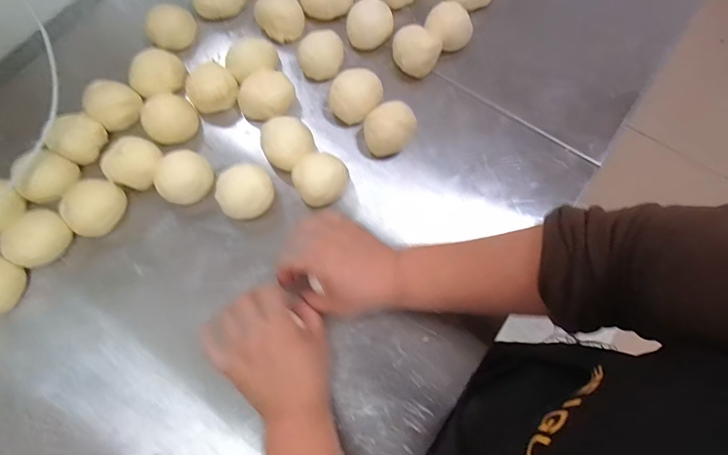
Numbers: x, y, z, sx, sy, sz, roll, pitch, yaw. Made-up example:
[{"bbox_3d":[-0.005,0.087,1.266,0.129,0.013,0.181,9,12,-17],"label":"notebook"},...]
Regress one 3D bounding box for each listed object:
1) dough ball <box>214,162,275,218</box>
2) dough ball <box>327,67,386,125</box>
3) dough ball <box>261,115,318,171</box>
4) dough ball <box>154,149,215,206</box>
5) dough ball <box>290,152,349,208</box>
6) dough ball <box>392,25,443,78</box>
[{"bbox_3d":[-0.129,-0.036,0.454,0.058,0.042,0.052,-27,72,-8],"label":"dough ball"},{"bbox_3d":[-0.011,-0.155,0.490,0.057,0.046,0.054,0,70,1],"label":"dough ball"},{"bbox_3d":[-0.086,-0.095,0.476,0.056,0.037,0.058,0,70,1],"label":"dough ball"},{"bbox_3d":[-0.200,-0.056,0.461,0.059,0.038,0.053,-43,75,-13],"label":"dough ball"},{"bbox_3d":[-0.044,-0.049,0.453,0.058,0.043,0.054,0,70,1],"label":"dough ball"},{"bbox_3d":[0.065,-0.219,0.510,0.057,0.049,0.055,0,70,1],"label":"dough ball"}]

